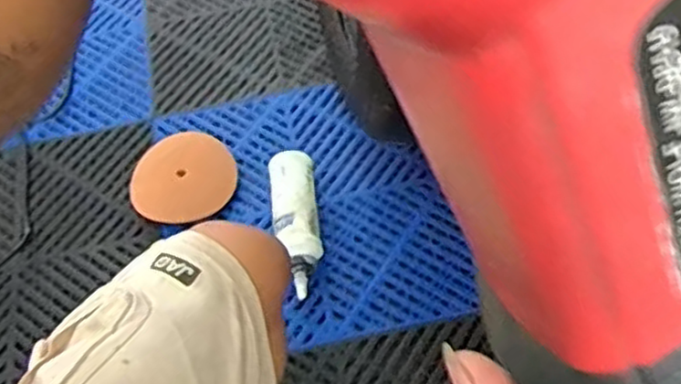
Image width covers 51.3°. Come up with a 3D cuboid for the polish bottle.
[{"bbox_3d":[-0.057,0.041,0.923,0.059,0.064,0.196,-8,59,0],"label":"polish bottle"}]

